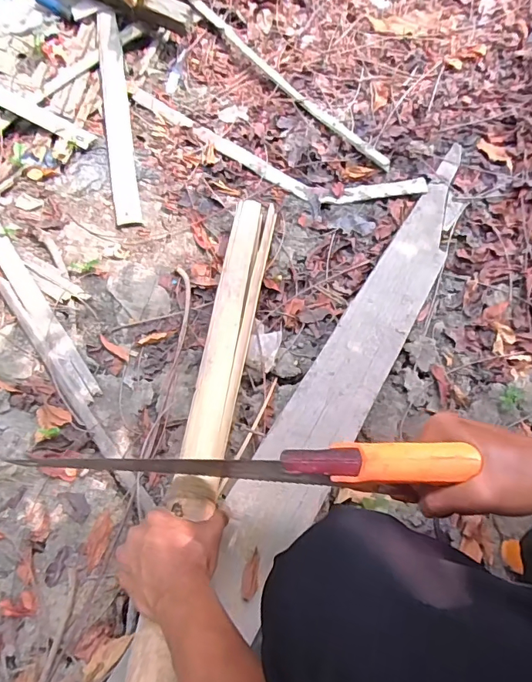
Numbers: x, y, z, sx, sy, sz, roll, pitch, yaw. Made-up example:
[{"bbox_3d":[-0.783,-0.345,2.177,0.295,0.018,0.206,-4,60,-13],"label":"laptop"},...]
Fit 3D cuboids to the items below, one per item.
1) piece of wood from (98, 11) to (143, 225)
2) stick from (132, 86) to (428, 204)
[{"bbox_3d":[-0.304,-0.474,0.904,0.049,0.029,0.560,-10,66,-6],"label":"piece of wood"},{"bbox_3d":[-0.014,-0.379,0.869,0.643,0.040,0.127,27,67,11],"label":"stick"}]

